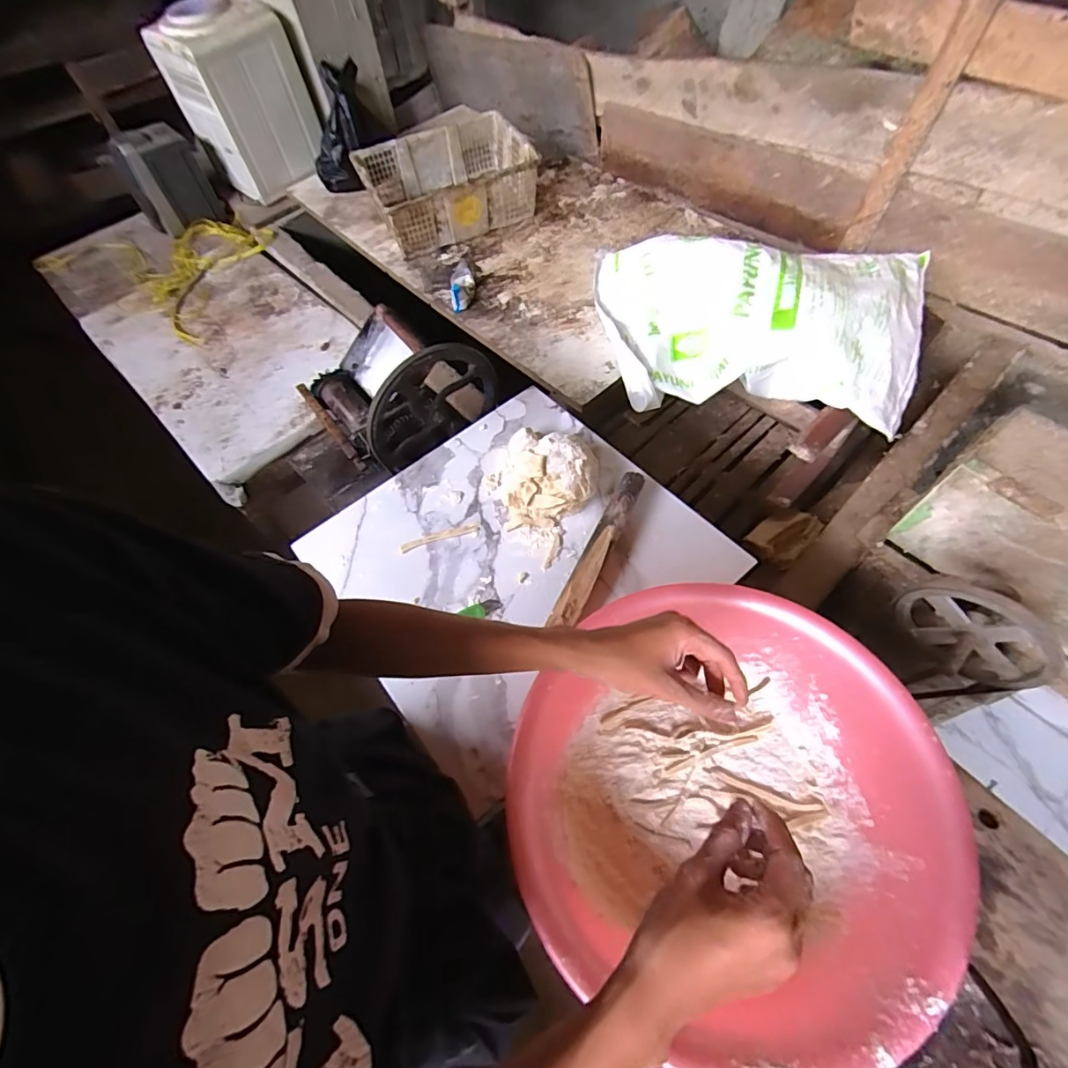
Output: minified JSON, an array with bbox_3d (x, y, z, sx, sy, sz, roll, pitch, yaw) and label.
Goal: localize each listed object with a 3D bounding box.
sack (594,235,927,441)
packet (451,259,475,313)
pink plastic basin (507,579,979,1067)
[{"bbox_3d":[0.466,-0.465,1.111,0.682,0.179,0.417,10,60,7],"label":"sack"},{"bbox_3d":[-0.186,-0.645,1.351,0.066,0.061,0.135,-7,59,-2],"label":"packet"},{"bbox_3d":[0.189,0.272,0.536,0.397,0.122,0.380,-1,59,1],"label":"pink plastic basin"}]

